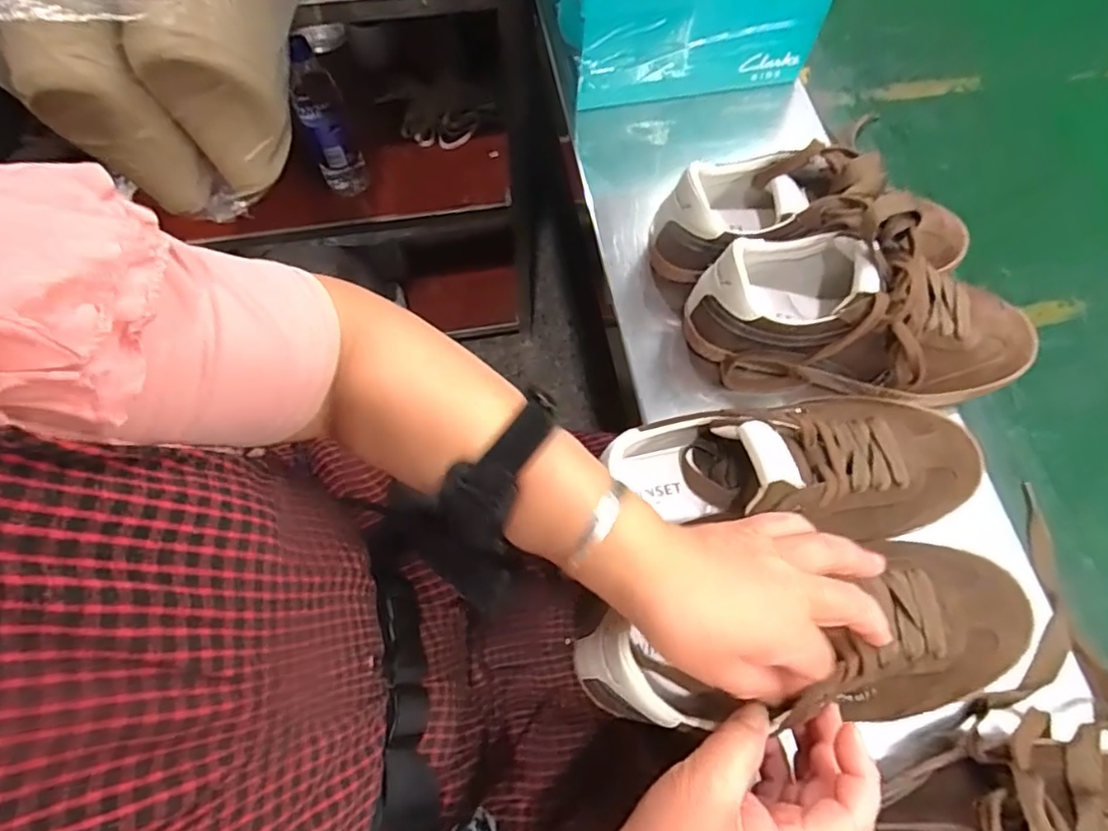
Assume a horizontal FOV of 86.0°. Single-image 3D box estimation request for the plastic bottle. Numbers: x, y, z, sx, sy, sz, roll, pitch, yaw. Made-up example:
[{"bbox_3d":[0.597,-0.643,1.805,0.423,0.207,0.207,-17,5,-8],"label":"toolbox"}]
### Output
[{"bbox_3d":[-0.322,-0.410,0.842,0.062,0.222,0.063,-15,69,-7],"label":"plastic bottle"}]

